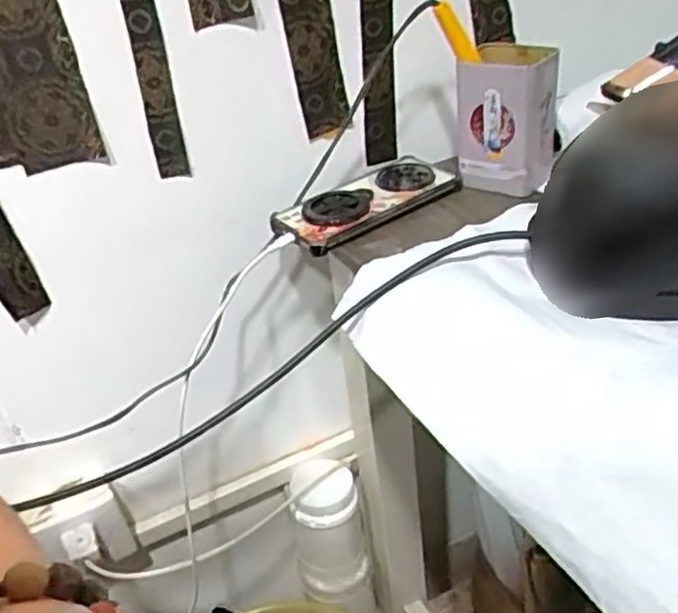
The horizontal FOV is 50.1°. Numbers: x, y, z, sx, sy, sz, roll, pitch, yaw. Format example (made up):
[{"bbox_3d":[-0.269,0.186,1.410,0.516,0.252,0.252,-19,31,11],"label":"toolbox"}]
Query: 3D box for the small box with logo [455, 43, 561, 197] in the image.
[{"bbox_3d":[0.147,-0.163,0.633,0.084,0.109,0.068,1,36,22],"label":"small box with logo"}]

